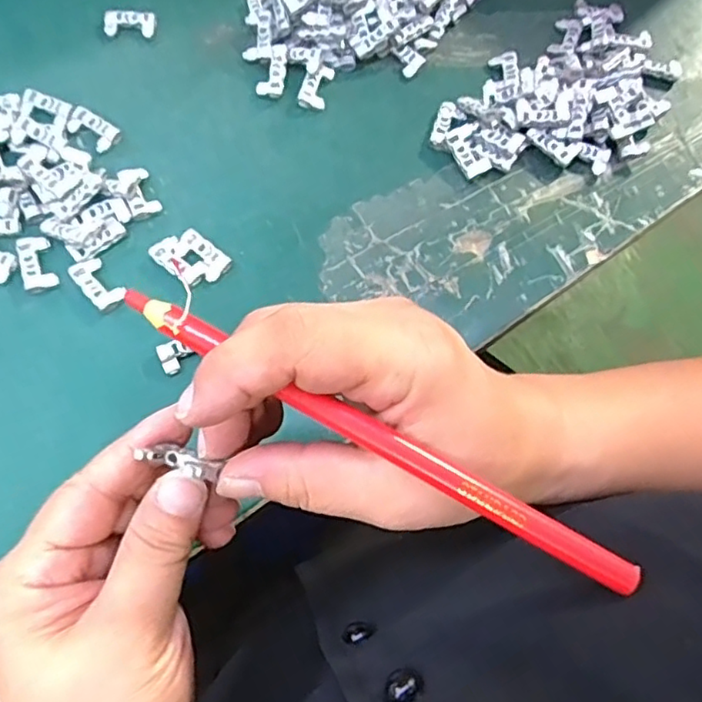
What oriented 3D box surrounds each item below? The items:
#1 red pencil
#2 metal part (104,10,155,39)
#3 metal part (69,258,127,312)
[{"bbox_3d":[0.007,0.024,0.175,0.165,0.005,0.010,30,71,3],"label":"red pencil"},{"bbox_3d":[-0.135,-0.200,0.376,0.030,0.009,0.015,-2,70,-4],"label":"metal part"},{"bbox_3d":[-0.130,-0.035,0.317,0.017,0.005,0.029,-40,76,-15],"label":"metal part"}]

